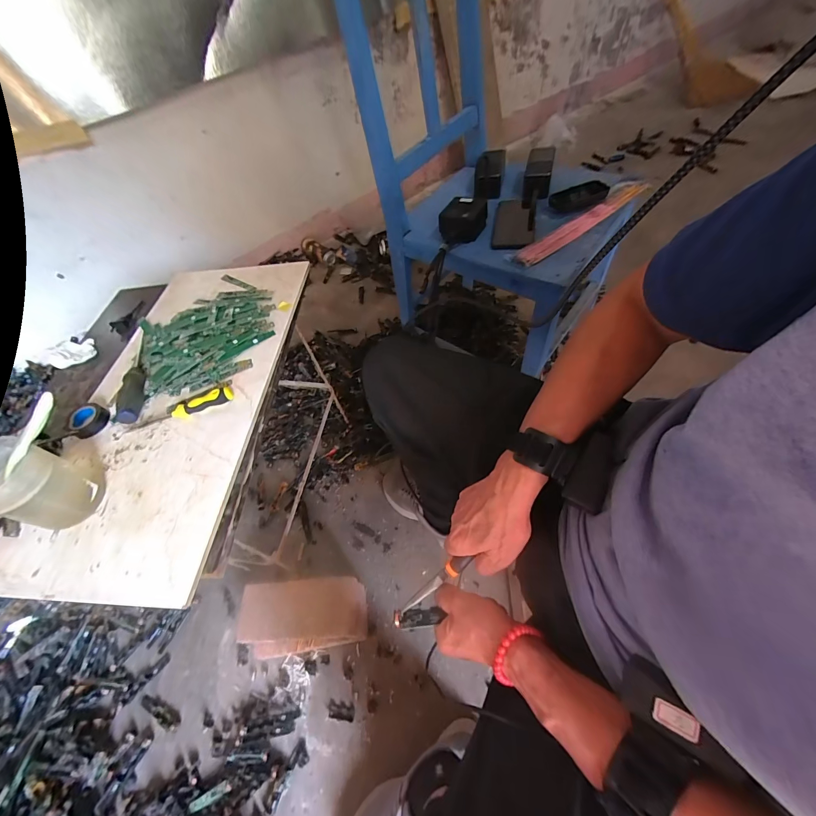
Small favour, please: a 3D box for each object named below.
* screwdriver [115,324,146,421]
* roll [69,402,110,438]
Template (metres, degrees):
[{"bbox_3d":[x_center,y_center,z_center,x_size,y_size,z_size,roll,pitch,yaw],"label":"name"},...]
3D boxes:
[{"bbox_3d":[-0.448,-0.062,0.572,0.029,0.025,0.223,-24,54,-6],"label":"screwdriver"},{"bbox_3d":[-0.487,0.017,0.536,0.055,0.020,0.052,-5,54,7],"label":"roll"}]

